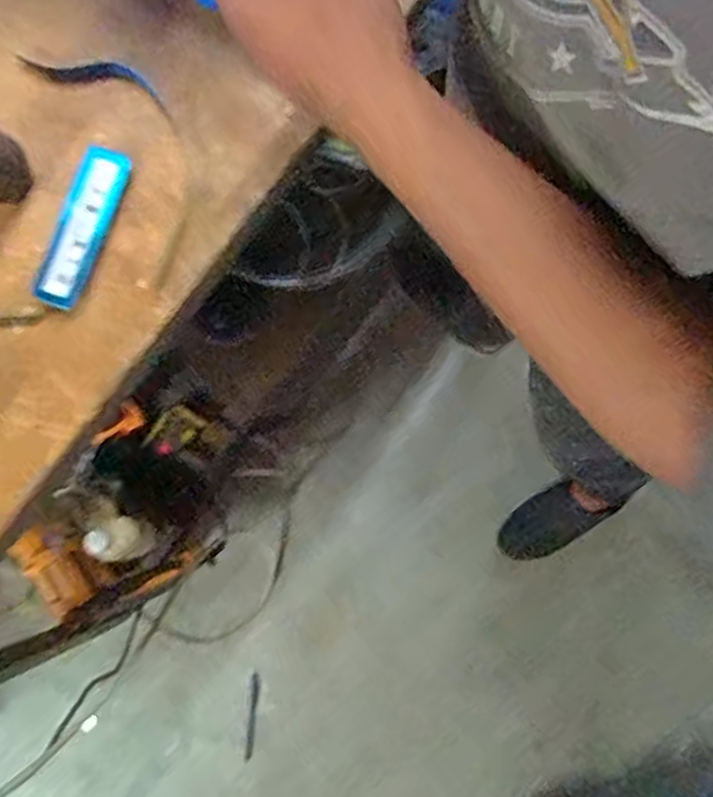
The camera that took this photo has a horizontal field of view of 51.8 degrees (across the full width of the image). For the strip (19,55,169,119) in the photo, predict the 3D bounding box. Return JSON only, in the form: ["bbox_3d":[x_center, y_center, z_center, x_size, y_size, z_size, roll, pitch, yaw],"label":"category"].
[{"bbox_3d":[-0.196,-0.245,0.560,0.116,0.004,0.030,17,74,1],"label":"strip"}]

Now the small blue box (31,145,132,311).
[{"bbox_3d":[-0.200,-0.124,0.535,0.037,0.018,0.119,21,79,6],"label":"small blue box"}]

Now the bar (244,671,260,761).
[{"bbox_3d":[-0.174,0.528,1.221,0.014,0.010,0.137,5,81,2],"label":"bar"}]

